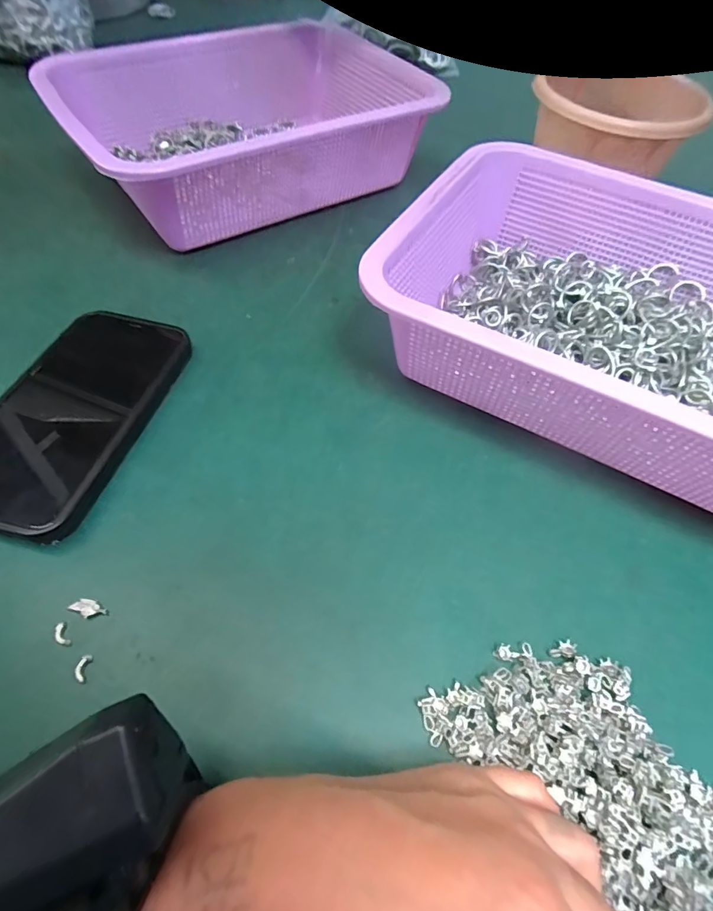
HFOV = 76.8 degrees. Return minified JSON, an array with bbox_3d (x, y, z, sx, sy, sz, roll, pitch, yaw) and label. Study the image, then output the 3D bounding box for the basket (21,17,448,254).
[{"bbox_3d":[-0.104,-0.298,0.413,0.287,0.085,0.213,-28,62,-19],"label":"basket"}]

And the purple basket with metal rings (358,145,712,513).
[{"bbox_3d":[0.170,-0.081,0.286,0.290,0.081,0.216,26,59,14],"label":"purple basket with metal rings"}]

